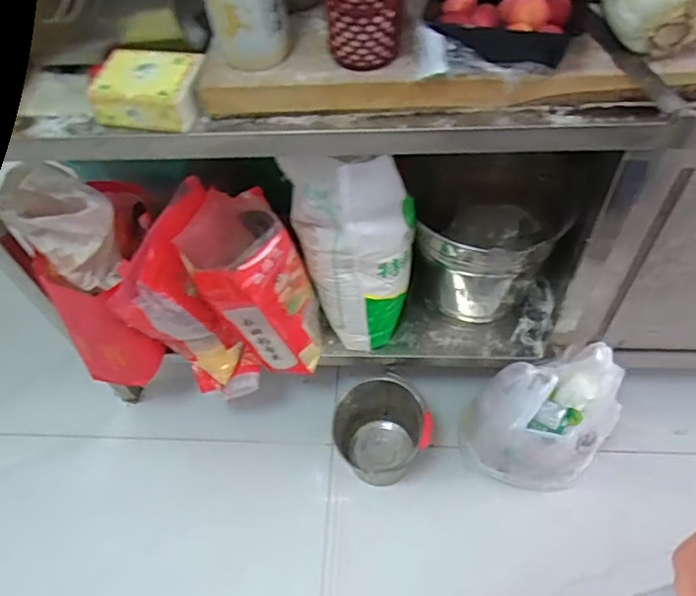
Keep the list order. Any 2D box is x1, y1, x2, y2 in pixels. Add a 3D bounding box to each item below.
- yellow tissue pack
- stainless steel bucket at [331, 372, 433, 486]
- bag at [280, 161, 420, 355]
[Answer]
[{"bbox_3d":[-0.252,-0.266,0.710,0.136,0.056,0.089,6,55,9],"label":"yellow tissue pack"},{"bbox_3d":[0.074,0.293,1.221,0.182,0.202,0.166,-1,55,1],"label":"stainless steel bucket"},{"bbox_3d":[0.011,-0.087,0.997,0.218,0.457,0.125,-3,54,3],"label":"bag"}]

